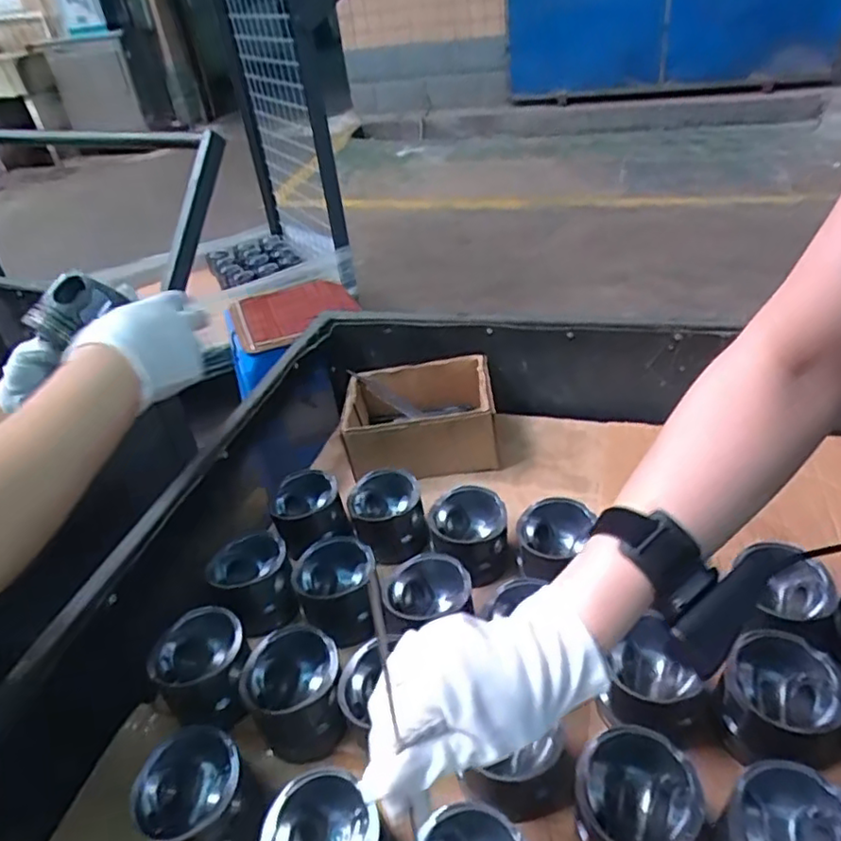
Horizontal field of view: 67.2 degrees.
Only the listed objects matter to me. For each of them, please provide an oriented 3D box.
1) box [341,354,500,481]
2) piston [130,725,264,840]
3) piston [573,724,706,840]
[{"bbox_3d":[0.001,-0.002,0.885,0.194,0.096,0.153,-5,36,3],"label":"box"},{"bbox_3d":[-0.177,0.314,0.515,0.090,0.081,0.086,22,46,35],"label":"piston"},{"bbox_3d":[0.156,0.284,0.465,0.082,0.068,0.087,-5,36,4],"label":"piston"}]

